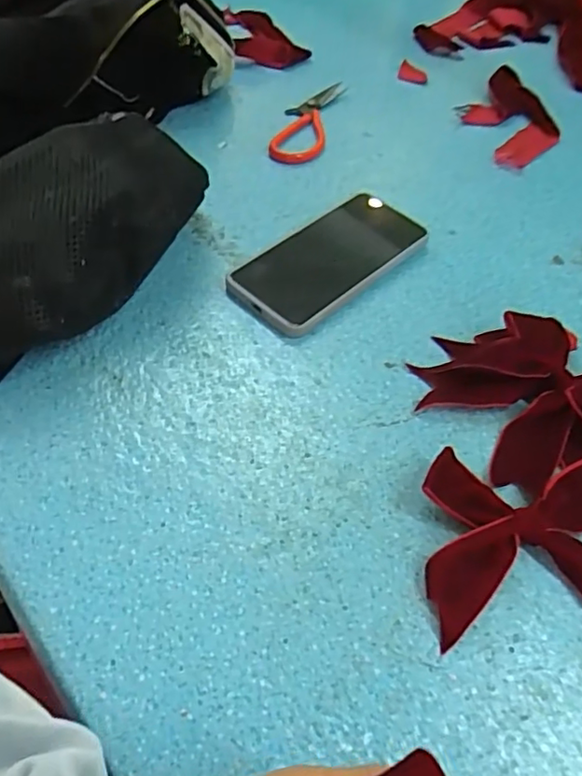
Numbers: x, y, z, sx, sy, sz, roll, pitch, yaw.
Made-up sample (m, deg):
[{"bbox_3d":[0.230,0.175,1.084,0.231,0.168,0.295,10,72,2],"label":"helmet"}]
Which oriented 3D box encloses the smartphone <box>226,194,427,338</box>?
[{"bbox_3d":[0.029,-0.102,0.471,0.077,0.011,0.158,38,62,24],"label":"smartphone"}]

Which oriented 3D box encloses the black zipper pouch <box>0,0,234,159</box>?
[{"bbox_3d":[-0.207,-0.286,0.537,0.316,0.109,0.142,-17,56,-17],"label":"black zipper pouch"}]

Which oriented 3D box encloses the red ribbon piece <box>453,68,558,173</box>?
[{"bbox_3d":[0.226,-0.283,0.629,0.084,0.020,0.153,-10,54,-11],"label":"red ribbon piece"}]

